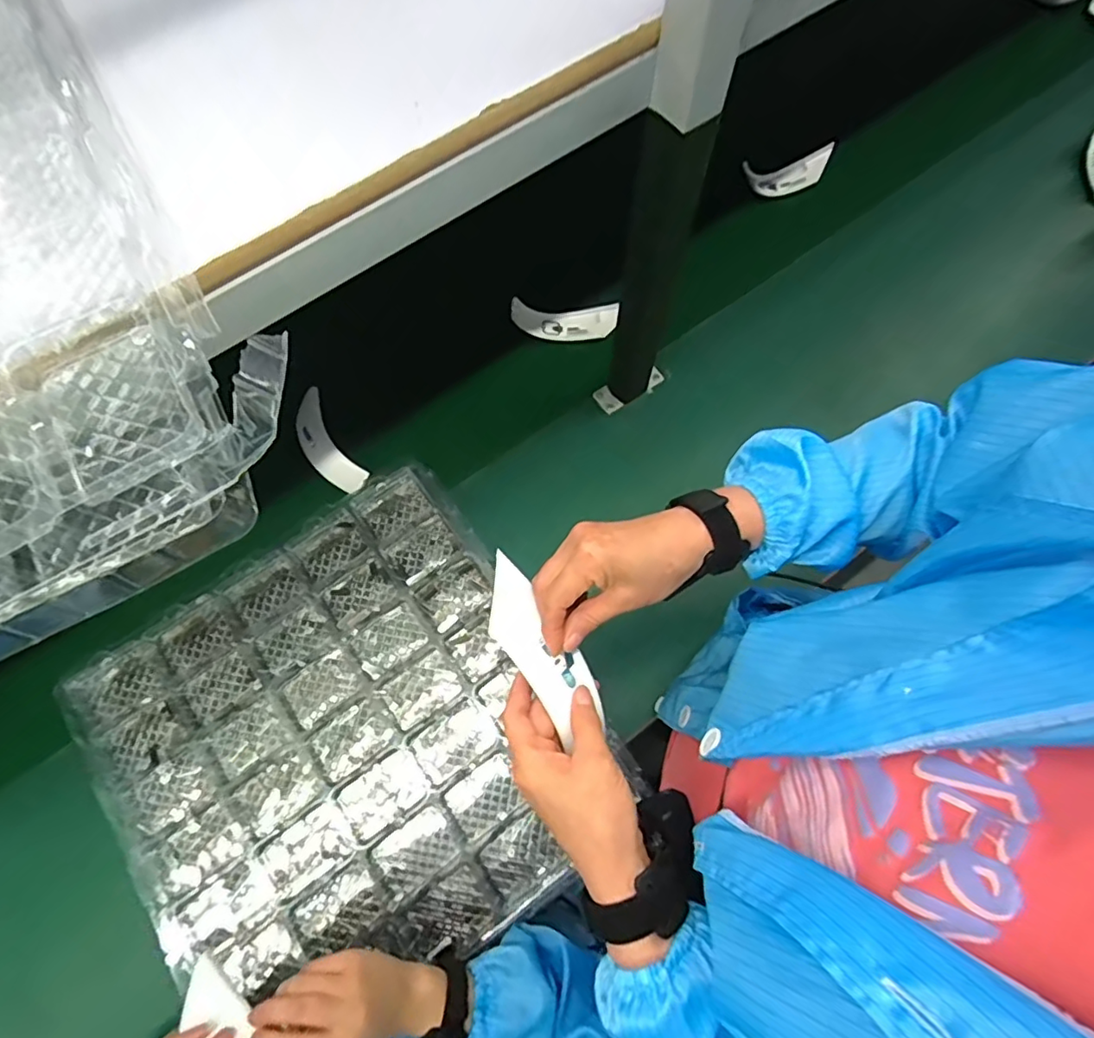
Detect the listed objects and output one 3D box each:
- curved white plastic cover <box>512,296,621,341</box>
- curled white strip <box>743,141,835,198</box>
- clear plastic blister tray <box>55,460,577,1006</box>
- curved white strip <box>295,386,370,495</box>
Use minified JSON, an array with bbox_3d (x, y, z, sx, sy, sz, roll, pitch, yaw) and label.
[{"bbox_3d":[0.028,-0.290,0.835,0.155,0.052,0.049,0,71,0],"label":"curved white plastic cover"},{"bbox_3d":[0.396,-0.560,0.905,0.163,0.042,0.054,-21,72,-7],"label":"curled white strip"},{"bbox_3d":[-0.231,0.254,0.649,0.489,0.023,0.492,-34,76,-10],"label":"clear plastic blister tray"},{"bbox_3d":[-0.305,-0.102,0.769,0.056,0.028,0.165,-32,76,-10],"label":"curved white strip"}]

